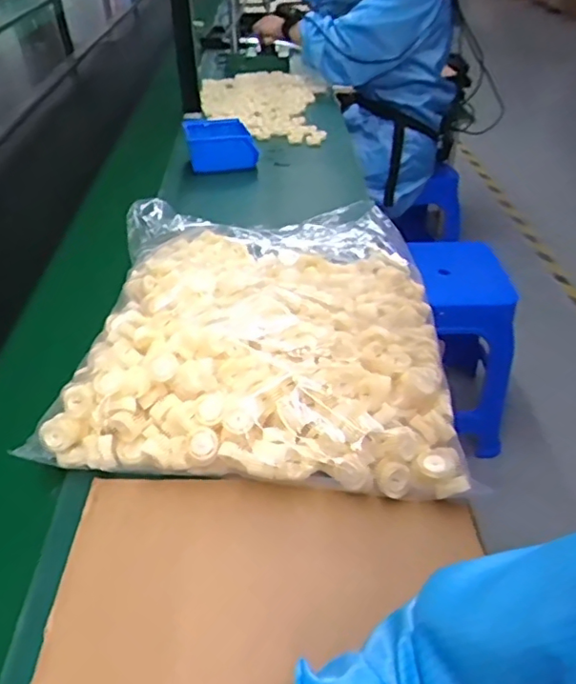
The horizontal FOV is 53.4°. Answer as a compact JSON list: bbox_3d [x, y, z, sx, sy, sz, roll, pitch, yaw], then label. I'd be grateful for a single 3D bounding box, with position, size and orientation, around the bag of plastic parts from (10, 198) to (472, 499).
[{"bbox_3d":[-0.029,-0.045,0.700,0.411,0.083,0.487,2,39,3],"label":"bag of plastic parts"}]

